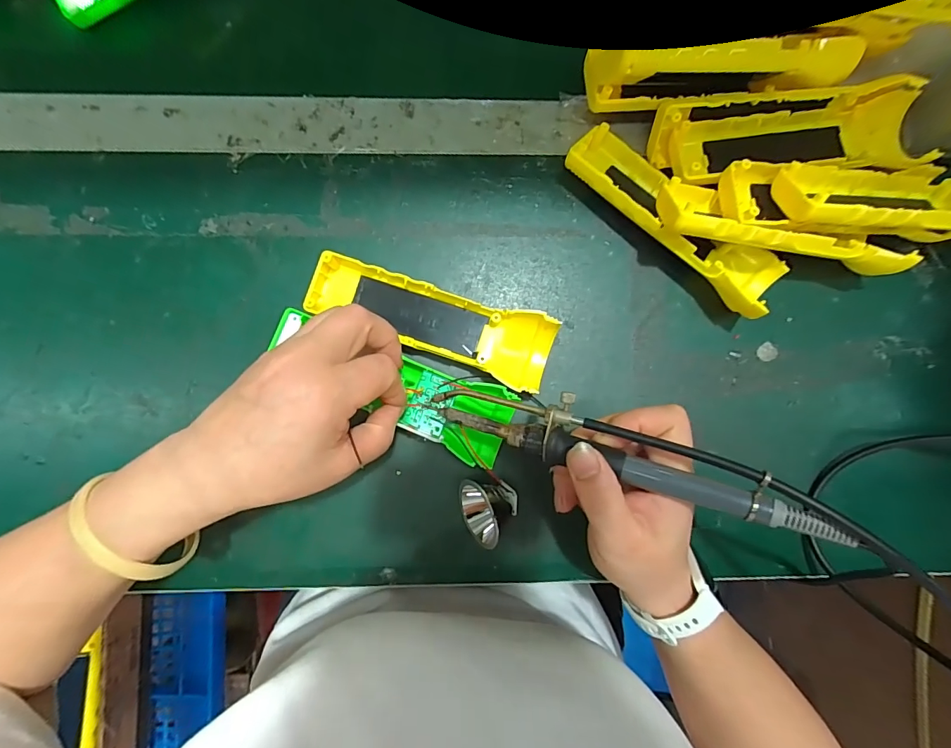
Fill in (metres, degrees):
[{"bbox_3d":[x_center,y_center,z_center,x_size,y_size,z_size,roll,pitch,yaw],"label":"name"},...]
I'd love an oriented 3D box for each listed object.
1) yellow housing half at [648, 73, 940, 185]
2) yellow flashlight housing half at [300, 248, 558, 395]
[{"bbox_3d":[0.208,-0.157,0.294,0.172,0.035,0.051,-4,88,-1],"label":"yellow housing half"},{"bbox_3d":[-0.028,-0.037,0.295,0.163,0.024,0.046,19,87,0],"label":"yellow flashlight housing half"}]

